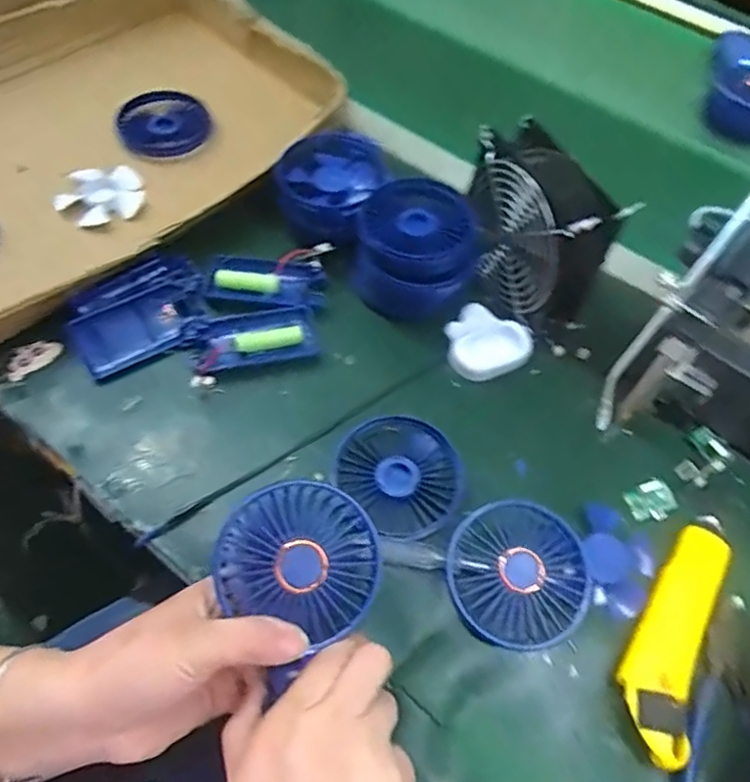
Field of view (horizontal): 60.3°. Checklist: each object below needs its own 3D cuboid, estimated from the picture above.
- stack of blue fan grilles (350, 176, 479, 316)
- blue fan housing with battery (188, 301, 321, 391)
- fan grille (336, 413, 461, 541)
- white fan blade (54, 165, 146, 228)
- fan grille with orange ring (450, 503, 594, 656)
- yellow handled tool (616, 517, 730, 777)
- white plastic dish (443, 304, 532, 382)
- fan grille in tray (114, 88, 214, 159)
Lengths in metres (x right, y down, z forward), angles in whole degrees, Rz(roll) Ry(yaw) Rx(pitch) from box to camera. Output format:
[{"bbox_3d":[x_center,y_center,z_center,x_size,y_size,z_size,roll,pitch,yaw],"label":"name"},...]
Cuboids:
[{"bbox_3d":[0.031,-0.110,0.507,0.091,0.055,0.103,8,57,0],"label":"stack of blue fan grilles"},{"bbox_3d":[-0.092,-0.037,0.490,0.096,0.014,0.050,-17,60,-15],"label":"blue fan housing with battery"},{"bbox_3d":[0.020,0.057,0.439,0.079,0.013,0.085,2,57,-3],"label":"fan grille"},{"bbox_3d":[-0.239,-0.170,0.563,0.069,0.022,0.069,-29,64,-21],"label":"white fan blade"},{"bbox_3d":[0.087,0.111,0.393,0.080,0.023,0.084,-3,57,-7],"label":"fan grille with orange ring"},{"bbox_3d":[0.181,0.140,0.393,0.043,0.022,0.156,26,59,12],"label":"yellow handled tool"},{"bbox_3d":[0.086,-0.039,0.501,0.063,0.021,0.057,-17,60,-15],"label":"white plastic dish"},{"bbox_3d":[-0.199,-0.250,0.612,0.084,0.026,0.081,-18,60,-16],"label":"fan grille in tray"}]

